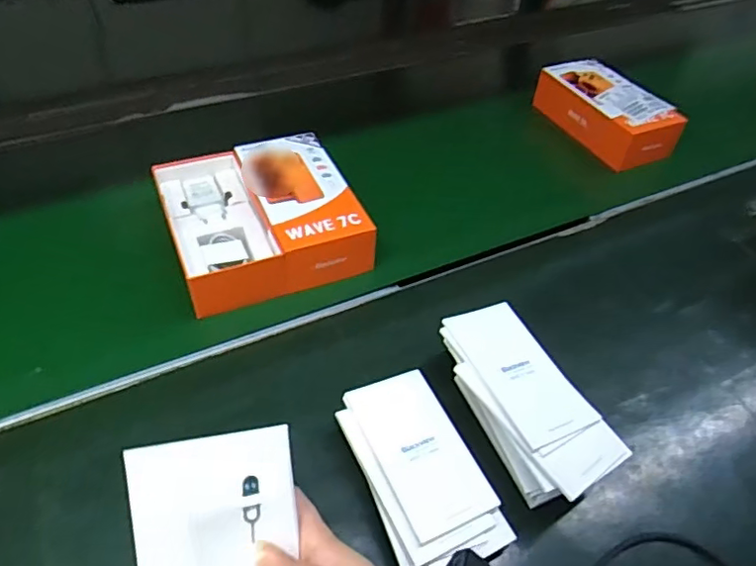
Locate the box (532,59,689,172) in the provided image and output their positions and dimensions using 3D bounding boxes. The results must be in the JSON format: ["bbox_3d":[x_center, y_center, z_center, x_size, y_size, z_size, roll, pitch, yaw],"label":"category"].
[{"bbox_3d":[0.300,-0.223,0.752,0.098,0.055,0.191,-19,47,-19],"label":"box"}]

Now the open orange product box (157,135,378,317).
[{"bbox_3d":[-0.121,-0.073,0.589,0.173,0.054,0.191,-17,51,-18],"label":"open orange product box"}]

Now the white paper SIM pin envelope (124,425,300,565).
[{"bbox_3d":[-0.077,0.159,0.290,0.075,0.164,0.006,-6,6,-18],"label":"white paper SIM pin envelope"}]

